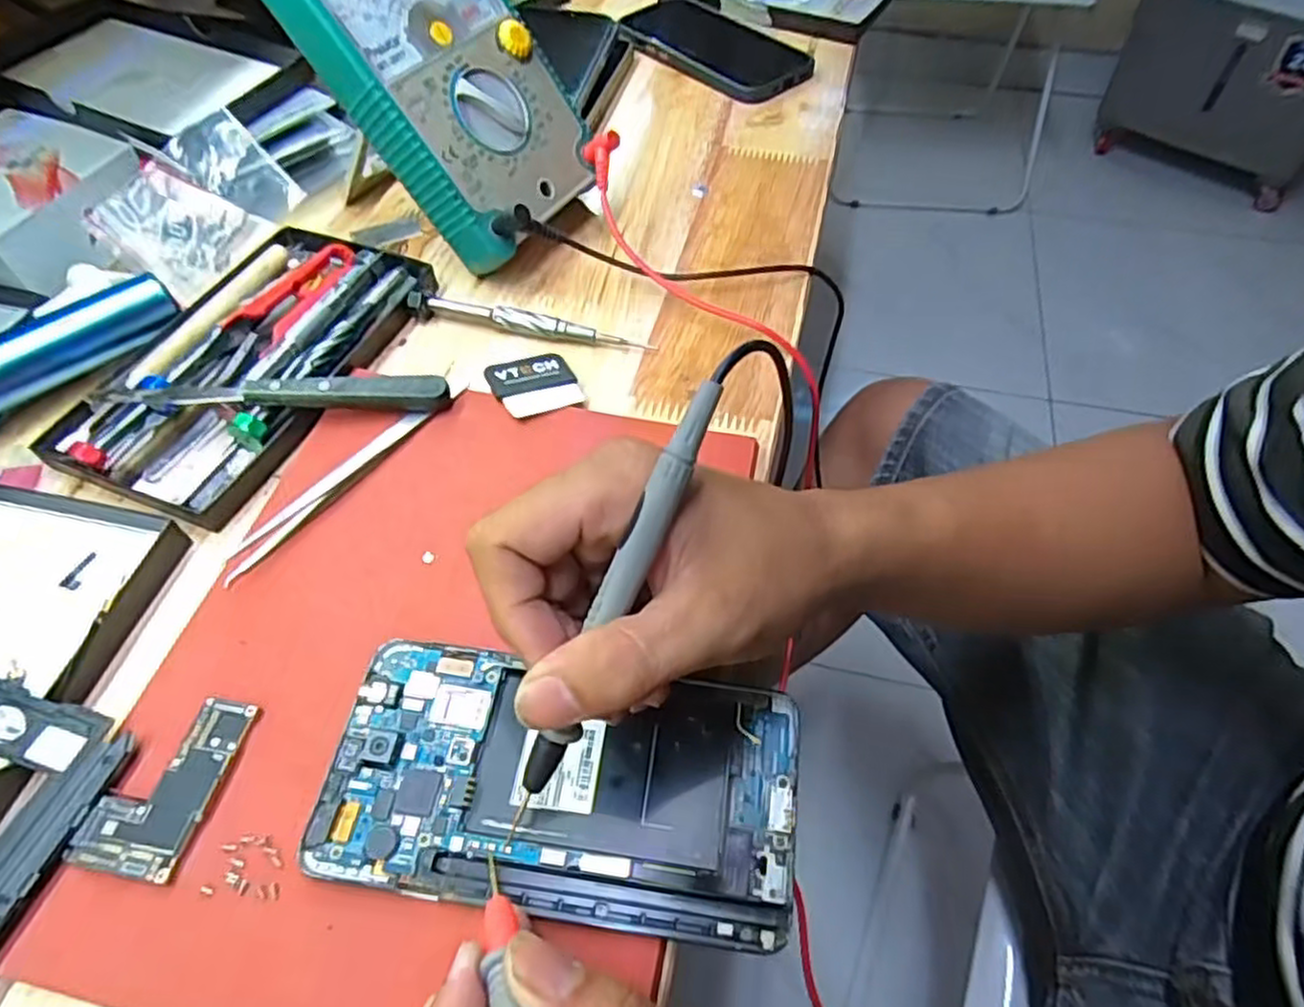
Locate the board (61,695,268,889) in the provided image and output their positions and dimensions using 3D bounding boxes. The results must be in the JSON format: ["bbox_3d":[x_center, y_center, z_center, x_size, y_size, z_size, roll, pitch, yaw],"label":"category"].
[{"bbox_3d":[-0.157,0.089,0.238,0.034,0.004,0.056,10,55,7],"label":"board"}]

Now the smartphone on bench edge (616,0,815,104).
[{"bbox_3d":[0.044,-0.340,0.544,0.154,0.012,0.081,38,62,23],"label":"smartphone on bench edge"}]

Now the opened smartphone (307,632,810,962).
[{"bbox_3d":[-0.029,0.090,0.237,0.146,0.009,0.076,7,55,5],"label":"opened smartphone"}]

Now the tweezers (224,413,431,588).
[{"bbox_3d":[-0.136,-0.007,0.307,0.013,0.005,0.102,30,59,19],"label":"tweezers"}]

